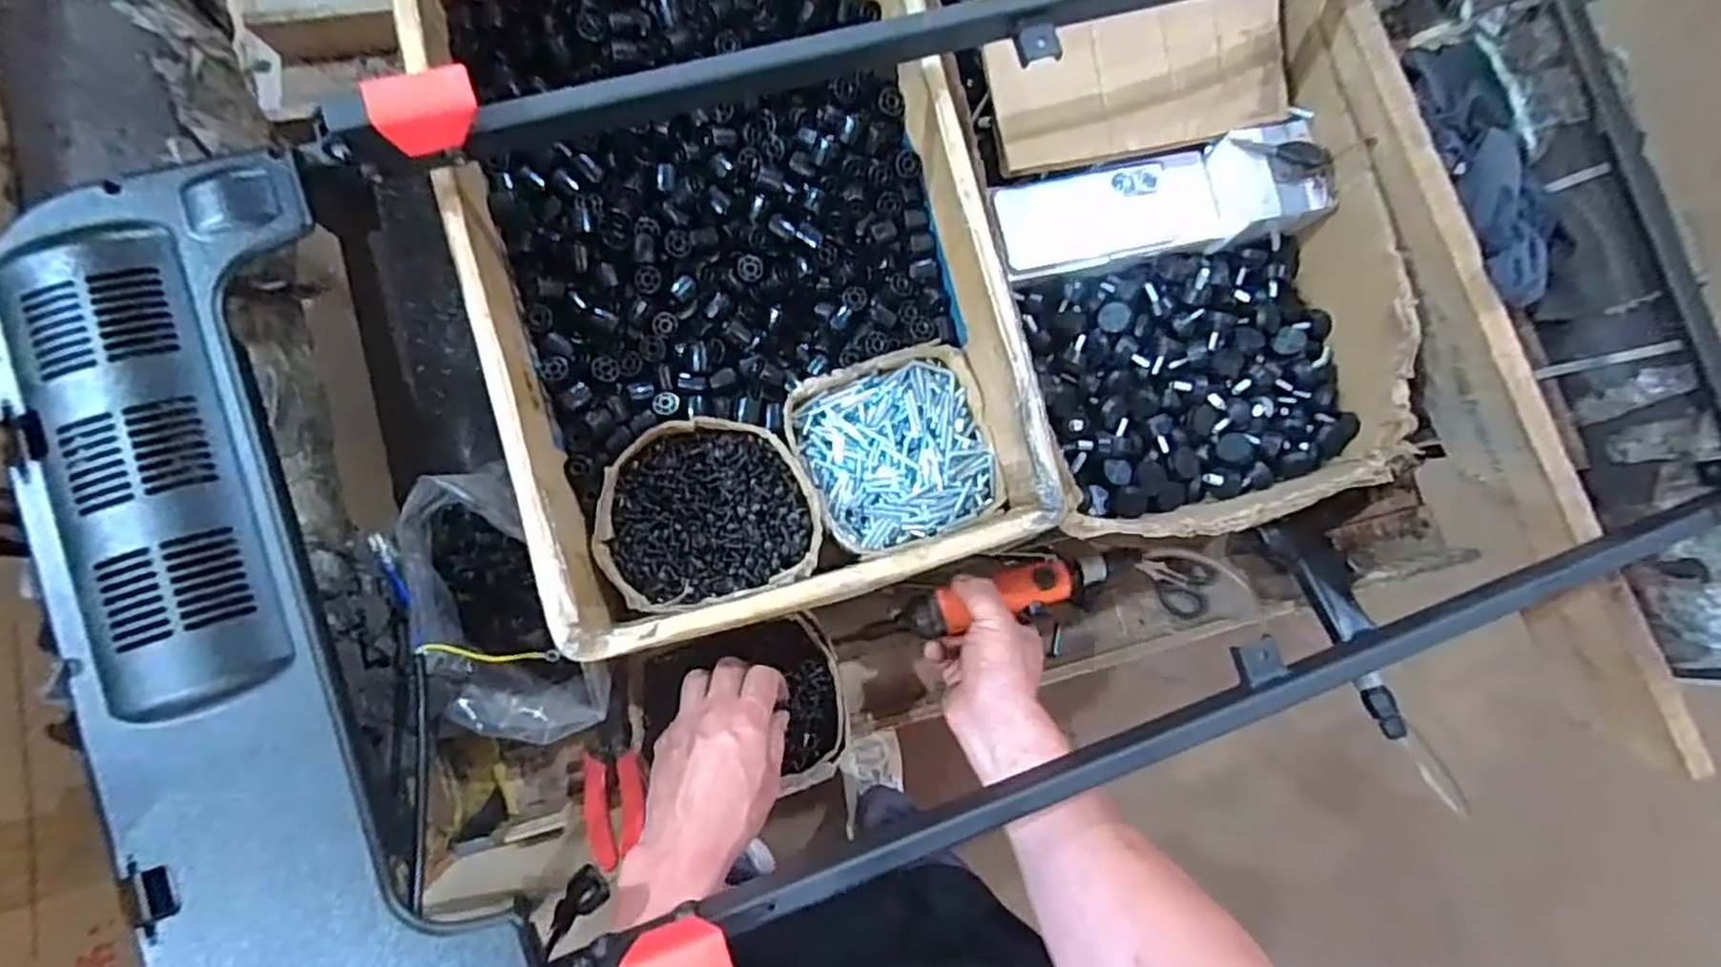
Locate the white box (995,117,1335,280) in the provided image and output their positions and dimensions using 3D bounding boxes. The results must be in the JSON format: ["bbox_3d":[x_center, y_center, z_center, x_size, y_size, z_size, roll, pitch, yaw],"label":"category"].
[{"bbox_3d":[0.265,-0.246,0.635,0.277,0.052,0.088,-12,86,-9],"label":"white box"}]

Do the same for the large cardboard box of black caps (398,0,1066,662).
[{"bbox_3d":[-0.093,-0.174,0.554,0.344,0.124,0.512,-15,87,-9],"label":"large cardboard box of black caps"}]

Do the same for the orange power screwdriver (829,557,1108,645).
[{"bbox_3d":[0.104,0.103,0.647,0.224,0.035,0.037,-13,86,-5],"label":"orange power screwdriver"}]

